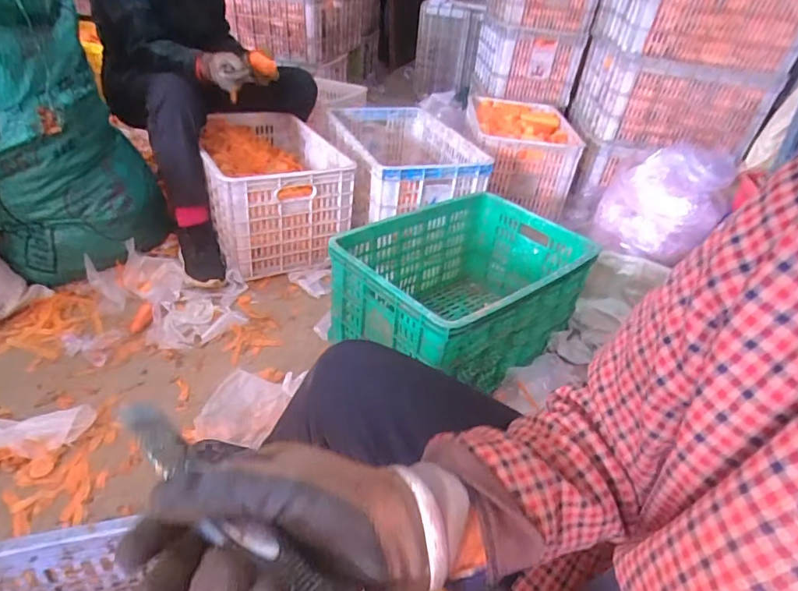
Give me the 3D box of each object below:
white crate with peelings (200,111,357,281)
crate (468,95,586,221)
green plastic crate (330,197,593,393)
[{"bbox_3d":[-0.376,-0.314,1.408,0.347,0.270,0.538,-12,39,-25],"label":"white crate with peelings"},{"bbox_3d":[0.420,-0.511,1.745,0.348,0.225,0.516,6,35,-2],"label":"crate"},{"bbox_3d":[0.145,-0.006,1.084,0.508,0.264,0.345,-23,46,-36],"label":"green plastic crate"}]

